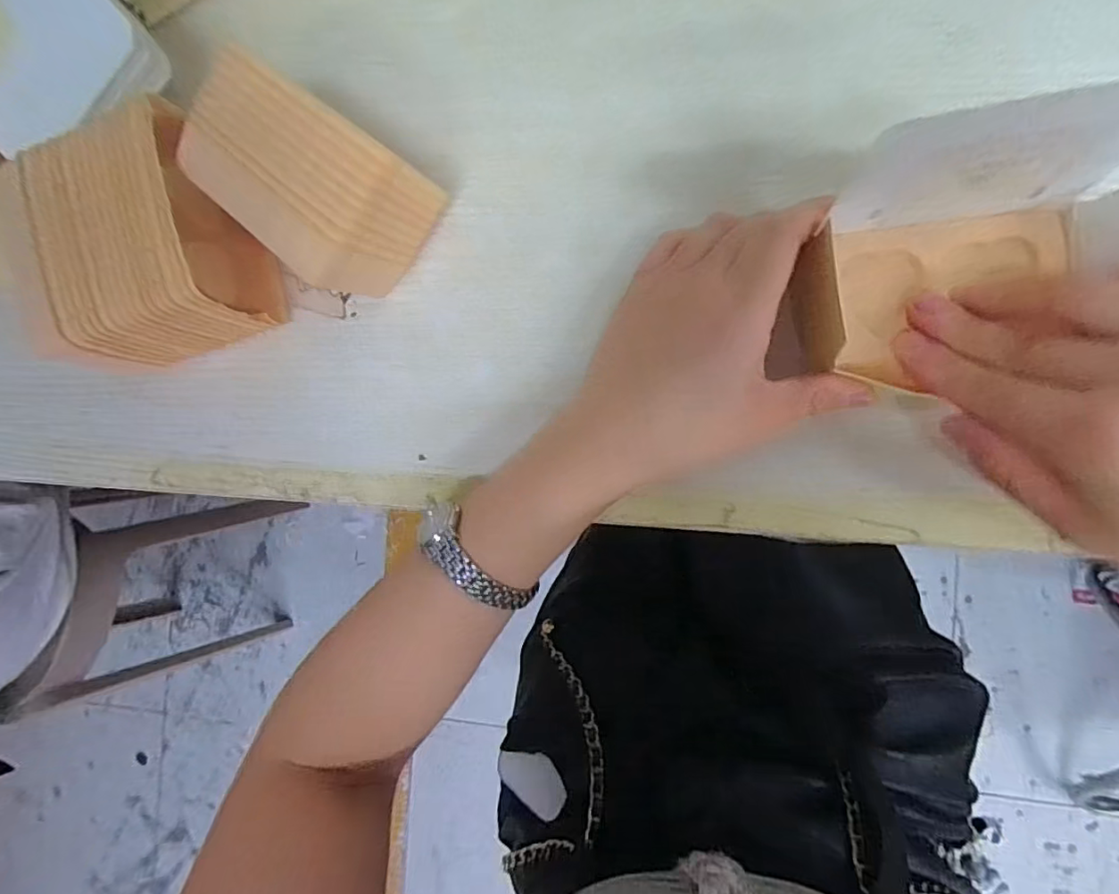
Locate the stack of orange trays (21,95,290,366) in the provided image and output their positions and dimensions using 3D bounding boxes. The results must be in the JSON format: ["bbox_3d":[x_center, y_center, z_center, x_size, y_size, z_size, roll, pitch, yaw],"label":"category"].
[{"bbox_3d":[-0.201,-0.101,0.282,0.092,0.069,0.095,-18,86,9],"label":"stack of orange trays"}]

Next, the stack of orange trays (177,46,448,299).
[{"bbox_3d":[-0.116,-0.121,0.271,0.092,0.070,0.063,36,95,8],"label":"stack of orange trays"}]

